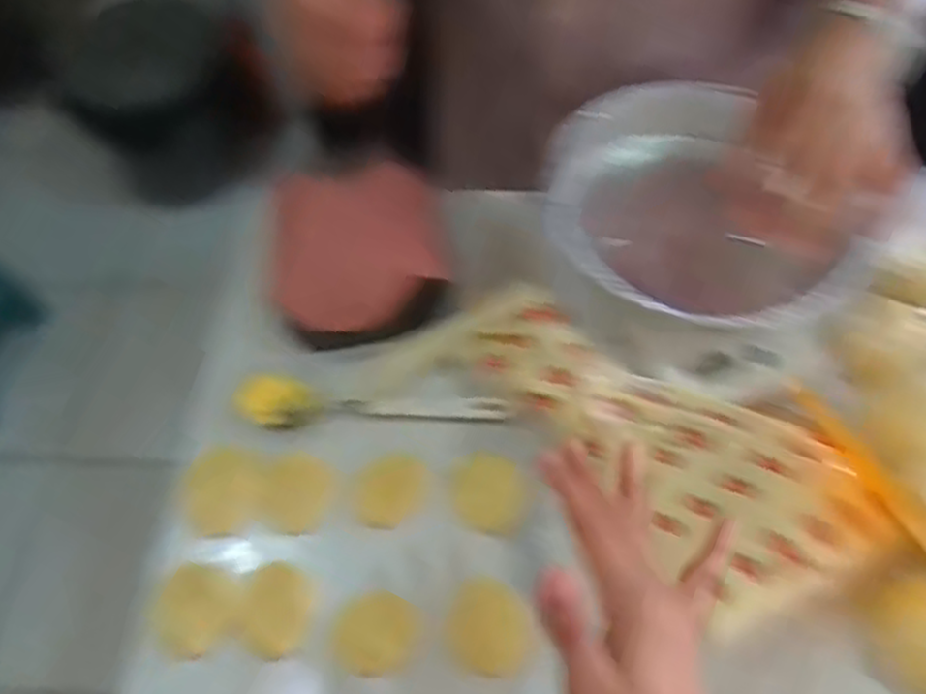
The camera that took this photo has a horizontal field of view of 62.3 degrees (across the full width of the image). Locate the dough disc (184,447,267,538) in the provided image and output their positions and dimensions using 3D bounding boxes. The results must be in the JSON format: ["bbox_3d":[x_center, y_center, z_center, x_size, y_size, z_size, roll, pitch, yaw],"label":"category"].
[{"bbox_3d":[-0.165,0.099,0.533,0.057,0.013,0.058,-1,59,2],"label":"dough disc"}]

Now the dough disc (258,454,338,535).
[{"bbox_3d":[-0.114,0.101,0.528,0.050,0.010,0.052,-1,59,2],"label":"dough disc"}]

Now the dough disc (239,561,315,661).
[{"bbox_3d":[-0.123,0.172,0.501,0.048,0.007,0.054,34,85,18],"label":"dough disc"}]

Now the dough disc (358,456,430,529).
[{"bbox_3d":[-0.048,0.097,0.519,0.042,0.005,0.052,21,62,15],"label":"dough disc"}]

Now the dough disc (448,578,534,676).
[{"bbox_3d":[0.017,0.178,0.486,0.051,0.012,0.051,-1,59,2],"label":"dough disc"}]

